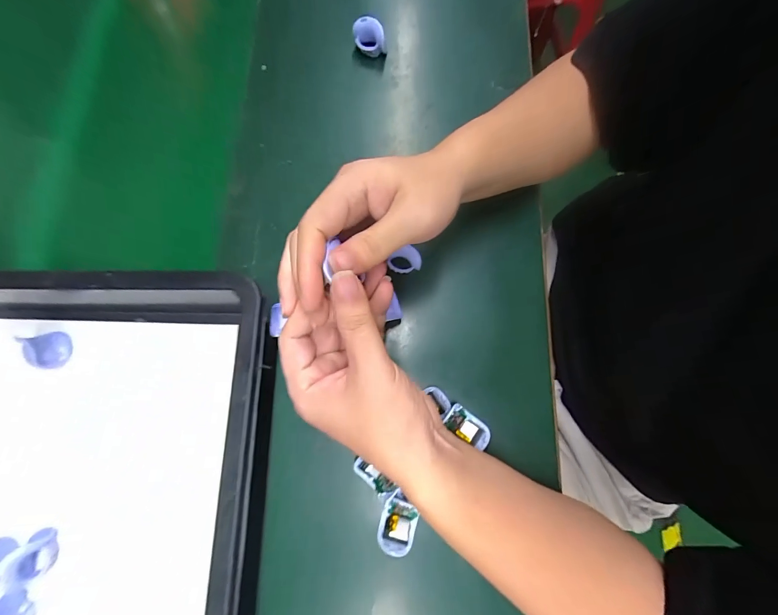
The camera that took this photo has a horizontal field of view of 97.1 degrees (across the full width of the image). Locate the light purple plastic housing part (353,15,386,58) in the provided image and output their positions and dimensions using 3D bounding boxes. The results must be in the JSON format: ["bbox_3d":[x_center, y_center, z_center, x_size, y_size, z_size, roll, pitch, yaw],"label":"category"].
[{"bbox_3d":[-0.022,-0.308,0.391,0.035,0.031,0.019,-5,76,-1],"label":"light purple plastic housing part"}]

